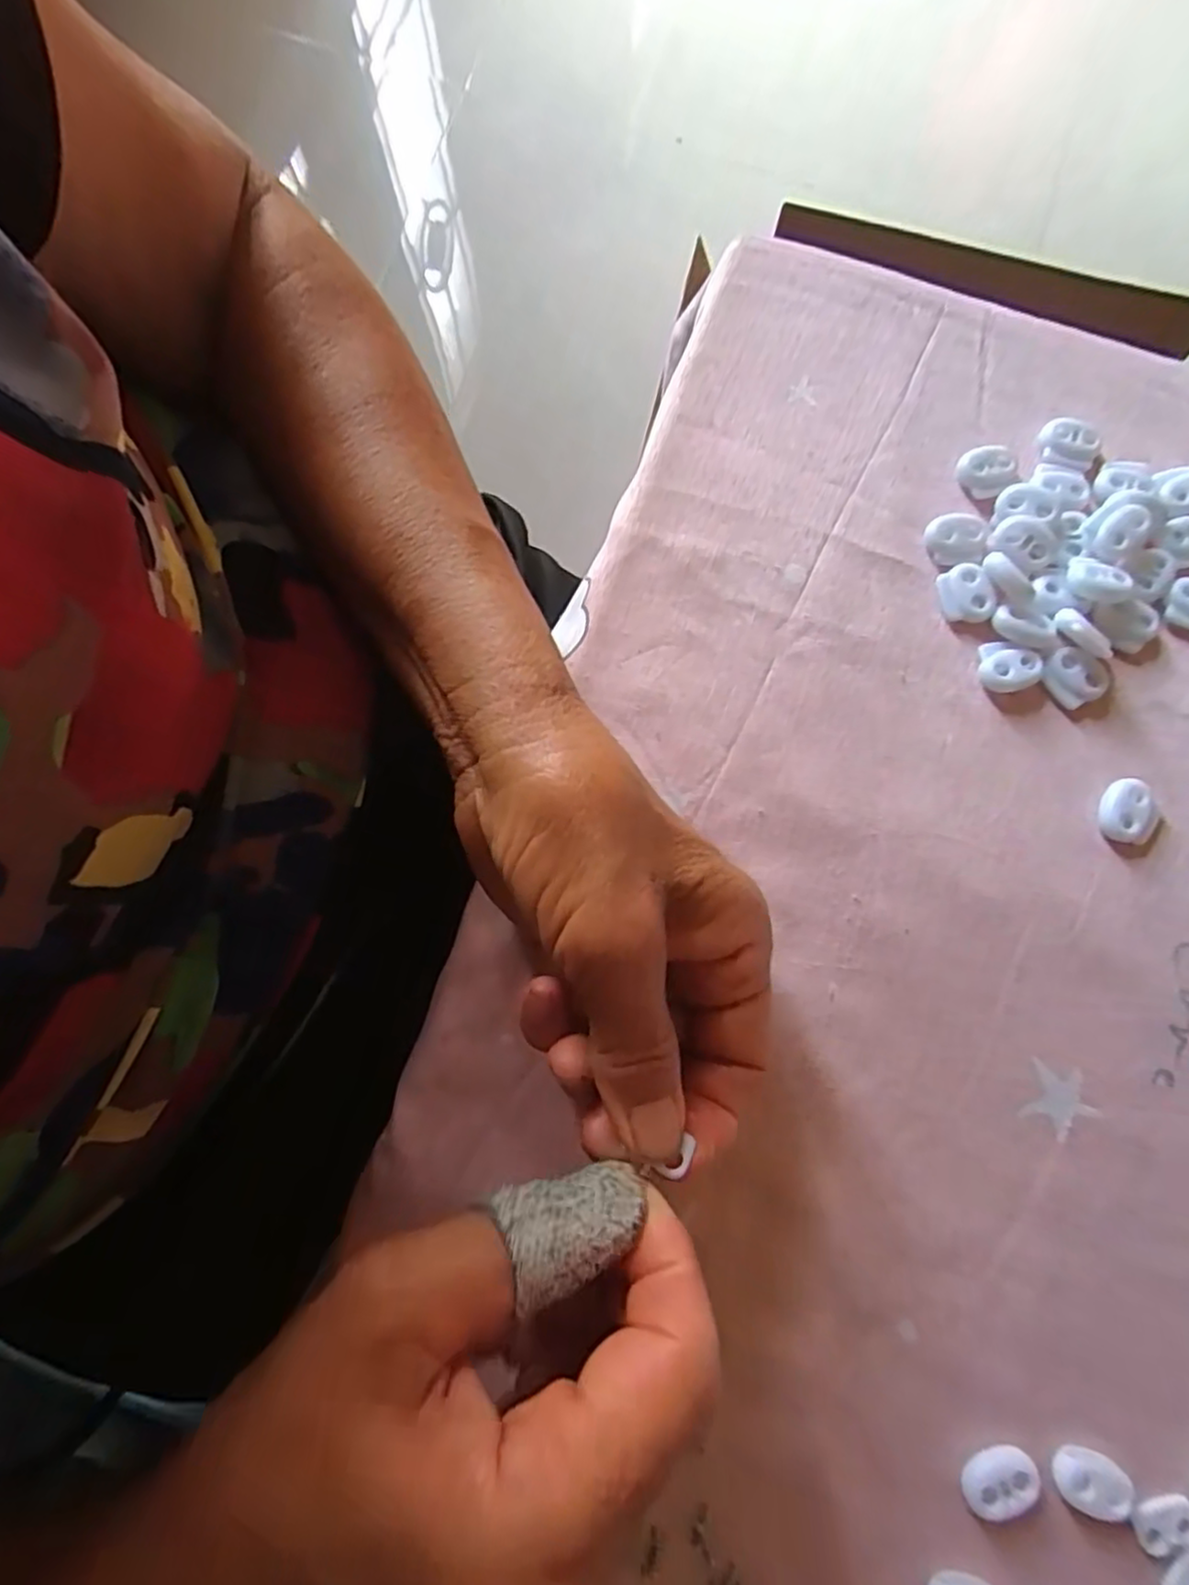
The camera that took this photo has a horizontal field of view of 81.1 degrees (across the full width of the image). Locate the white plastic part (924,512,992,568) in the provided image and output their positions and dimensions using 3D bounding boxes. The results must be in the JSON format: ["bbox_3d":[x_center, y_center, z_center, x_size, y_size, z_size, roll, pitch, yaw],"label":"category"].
[{"bbox_3d":[0.135,-0.094,0.258,0.023,0.004,0.020,4,79,1],"label":"white plastic part"}]

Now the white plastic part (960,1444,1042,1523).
[{"bbox_3d":[0.120,0.204,0.206,0.022,0.005,0.015,-24,79,-4],"label":"white plastic part"}]

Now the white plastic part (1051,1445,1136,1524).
[{"bbox_3d":[0.147,0.204,0.206,0.021,0.006,0.015,26,80,5],"label":"white plastic part"}]

